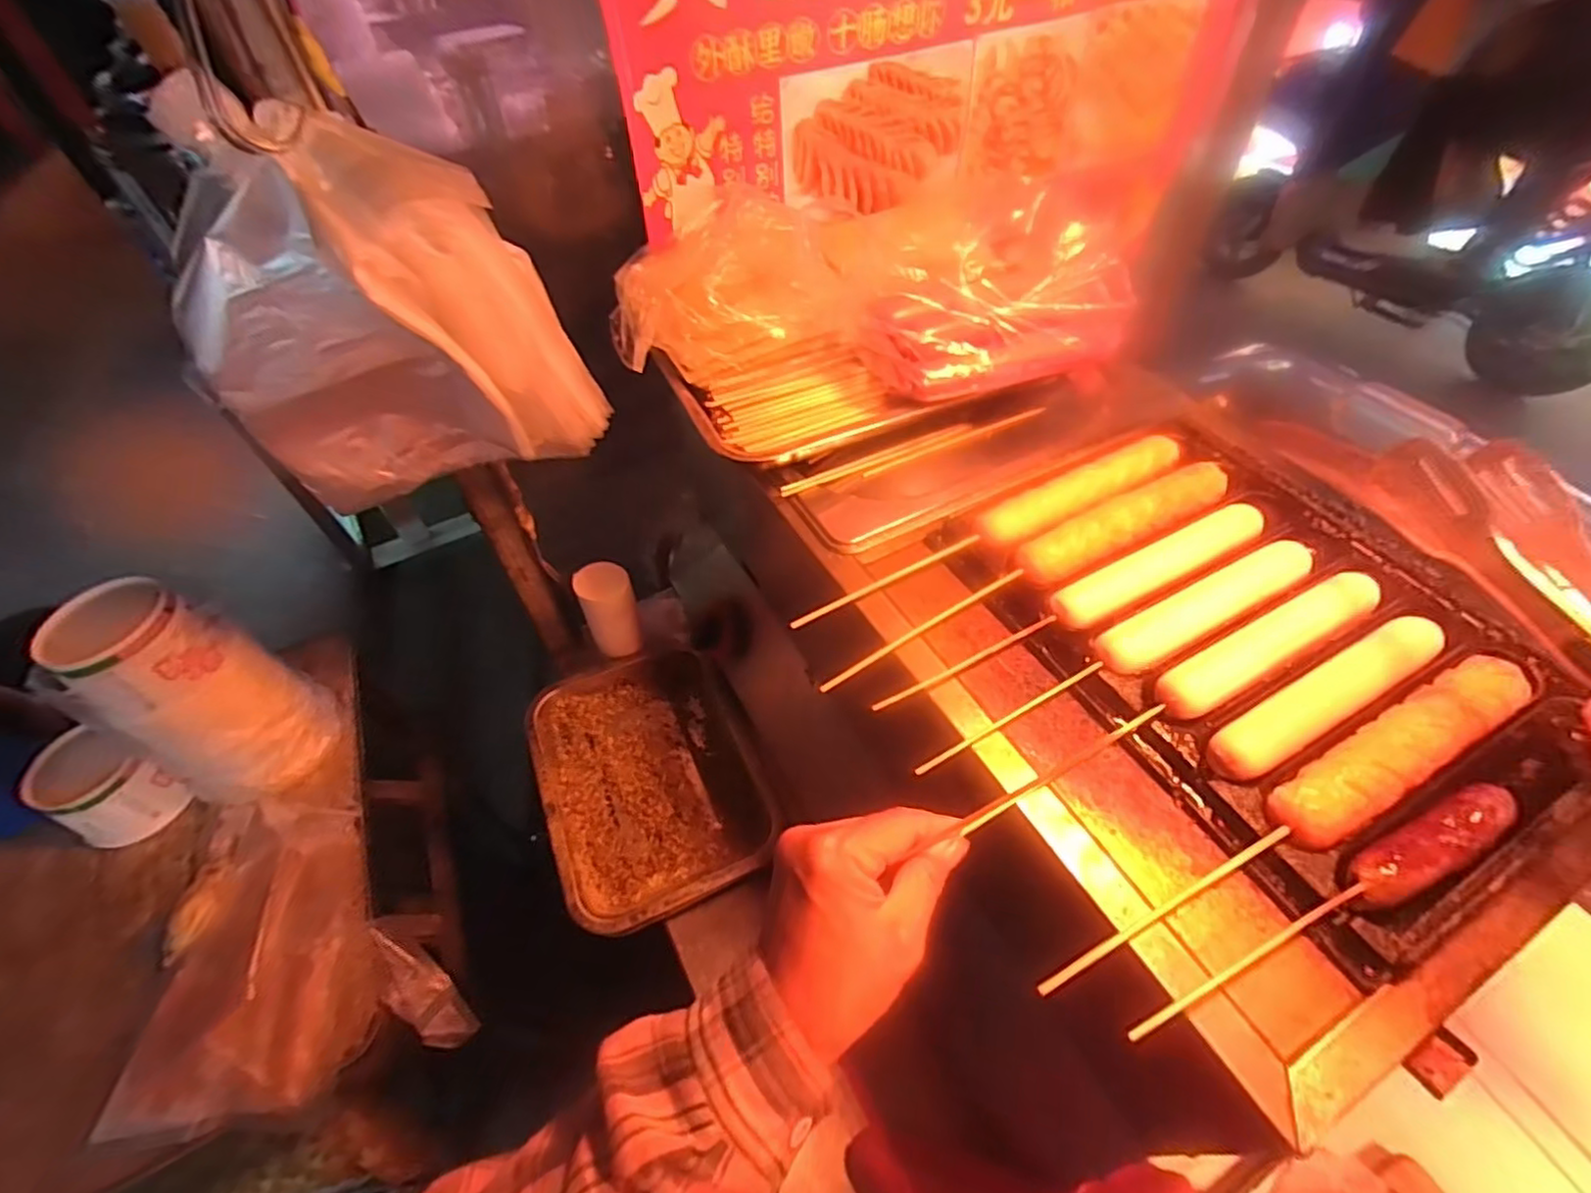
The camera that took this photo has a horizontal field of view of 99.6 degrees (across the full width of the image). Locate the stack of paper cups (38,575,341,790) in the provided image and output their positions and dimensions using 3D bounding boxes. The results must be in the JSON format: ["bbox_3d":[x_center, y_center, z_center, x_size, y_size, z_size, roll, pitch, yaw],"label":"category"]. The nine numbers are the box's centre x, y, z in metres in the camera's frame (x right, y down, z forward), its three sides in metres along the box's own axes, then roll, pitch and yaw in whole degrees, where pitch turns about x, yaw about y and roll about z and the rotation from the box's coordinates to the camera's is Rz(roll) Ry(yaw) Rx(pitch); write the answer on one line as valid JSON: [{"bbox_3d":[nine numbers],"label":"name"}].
[{"bbox_3d":[-0.565,0.096,0.642,0.112,0.224,0.126,20,56,18],"label":"stack of paper cups"}]

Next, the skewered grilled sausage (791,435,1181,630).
[{"bbox_3d":[0.134,-0.046,0.445,0.298,0.021,0.028,-23,54,-14],"label":"skewered grilled sausage"}]

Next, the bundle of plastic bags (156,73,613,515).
[{"bbox_3d":[-0.241,-0.156,0.412,0.212,0.215,0.079,-5,52,0],"label":"bundle of plastic bags"}]

